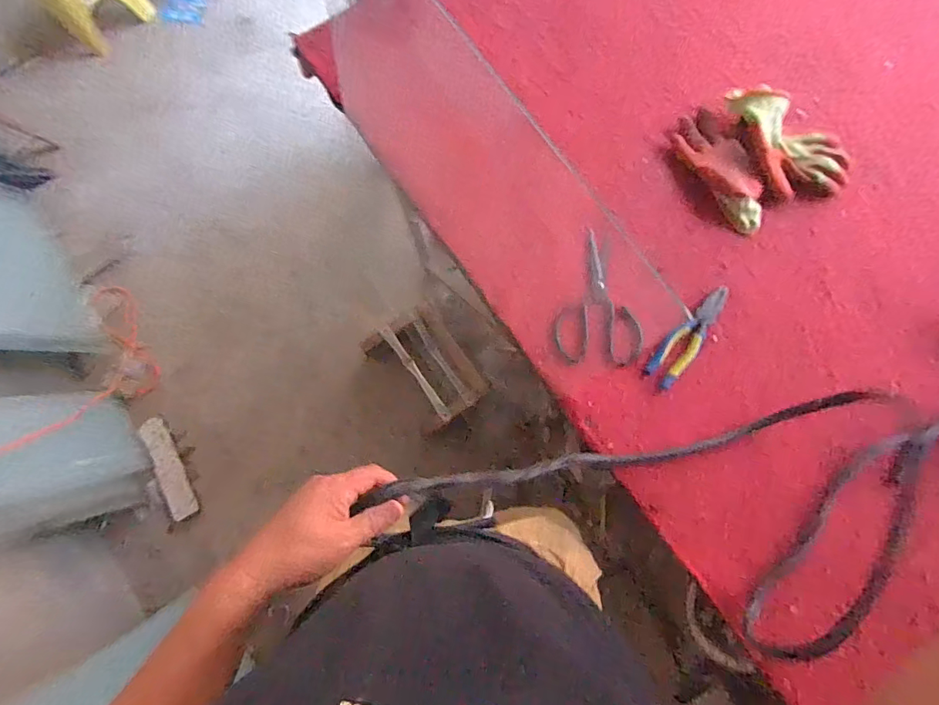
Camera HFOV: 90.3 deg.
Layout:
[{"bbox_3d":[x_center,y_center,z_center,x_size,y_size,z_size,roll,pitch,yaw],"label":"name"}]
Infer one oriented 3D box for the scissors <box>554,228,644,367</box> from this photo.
[{"bbox_3d":[0.209,-0.091,0.760,0.137,0.007,0.221,2,79,2],"label":"scissors"}]

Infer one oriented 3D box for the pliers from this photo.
[{"bbox_3d":[0.348,-0.030,0.736,0.050,0.016,0.191,39,82,8],"label":"pliers"}]

